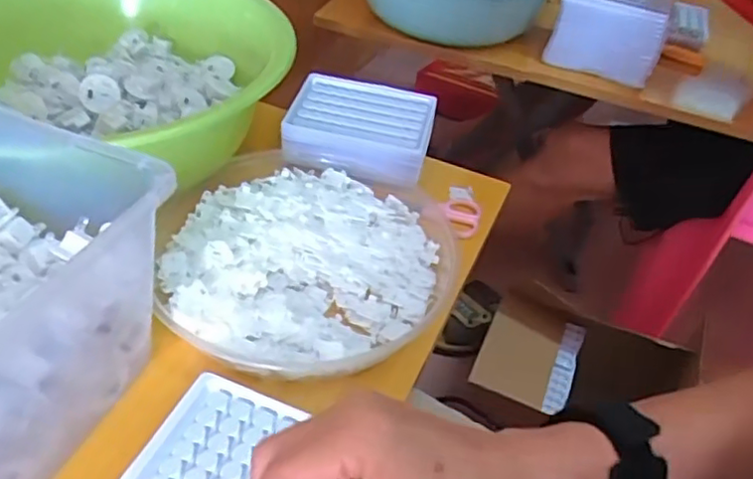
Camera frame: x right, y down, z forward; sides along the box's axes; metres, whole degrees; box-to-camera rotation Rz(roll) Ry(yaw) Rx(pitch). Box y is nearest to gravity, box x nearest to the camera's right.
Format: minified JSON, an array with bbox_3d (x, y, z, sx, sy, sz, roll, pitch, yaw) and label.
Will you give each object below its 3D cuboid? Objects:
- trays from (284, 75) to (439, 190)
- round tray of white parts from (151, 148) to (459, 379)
[{"bbox_3d":[-0.017,-0.108,0.610,0.134,0.042,0.108,12,42,5],"label":"trays"},{"bbox_3d":[-0.055,0.009,0.498,0.228,0.029,0.221,4,42,-4],"label":"round tray of white parts"}]

